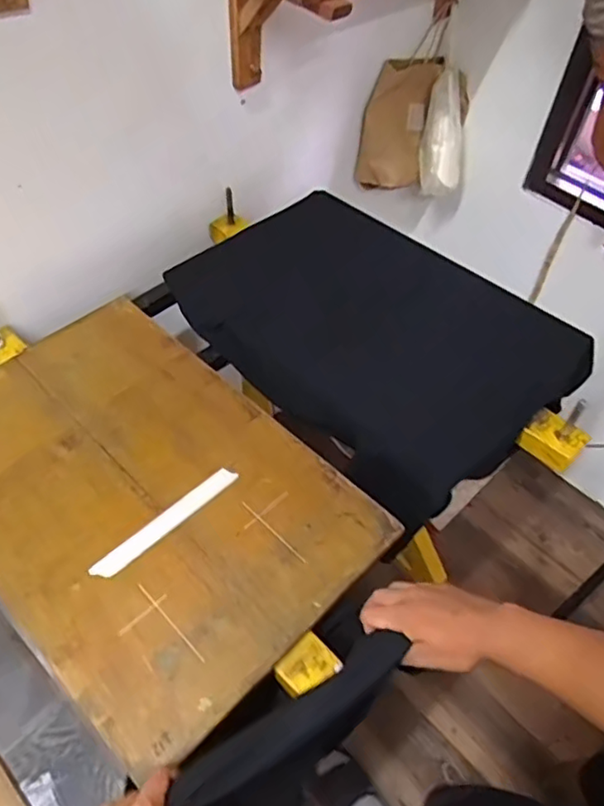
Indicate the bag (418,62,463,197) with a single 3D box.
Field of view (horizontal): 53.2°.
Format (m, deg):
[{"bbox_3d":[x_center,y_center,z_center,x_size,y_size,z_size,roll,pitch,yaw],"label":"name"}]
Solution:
[{"bbox_3d":[0.331,-0.613,1.382,0.103,0.238,0.108,17,53,10],"label":"bag"}]

